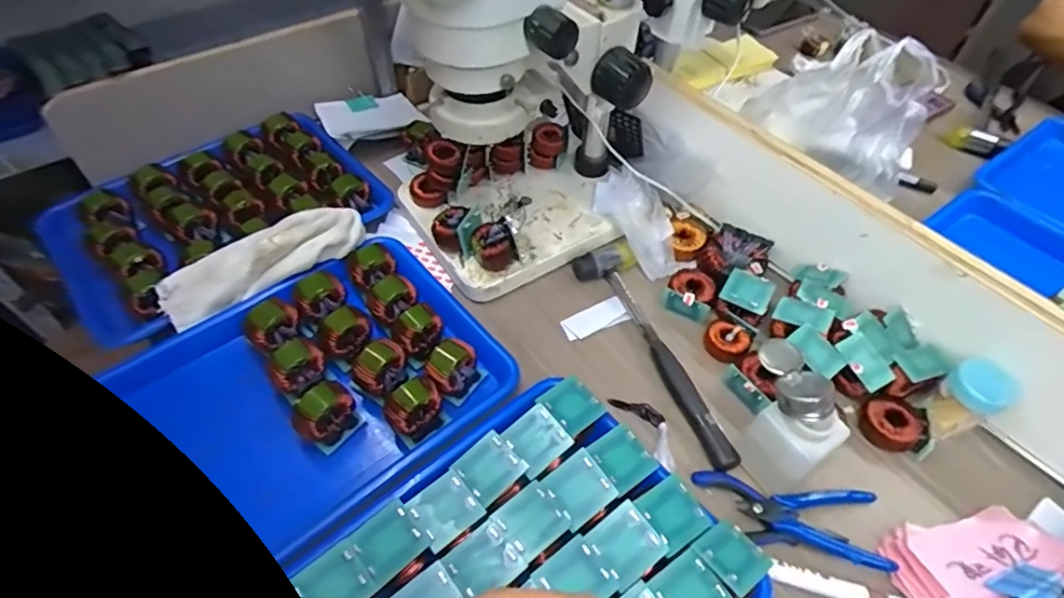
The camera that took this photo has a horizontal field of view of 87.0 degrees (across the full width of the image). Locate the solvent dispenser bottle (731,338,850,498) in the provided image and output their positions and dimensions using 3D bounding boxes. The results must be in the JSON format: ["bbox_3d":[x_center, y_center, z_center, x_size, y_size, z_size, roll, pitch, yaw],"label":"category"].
[{"bbox_3d":[0.205,0.095,0.459,0.061,0.094,0.086,-33,59,-25],"label":"solvent dispenser bottle"}]

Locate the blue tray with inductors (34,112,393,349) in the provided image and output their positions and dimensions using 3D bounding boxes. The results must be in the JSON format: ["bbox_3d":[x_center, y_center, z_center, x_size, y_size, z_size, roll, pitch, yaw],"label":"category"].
[{"bbox_3d":[-0.360,-0.100,0.640,0.329,0.045,0.237,-33,59,-25],"label":"blue tray with inductors"}]

